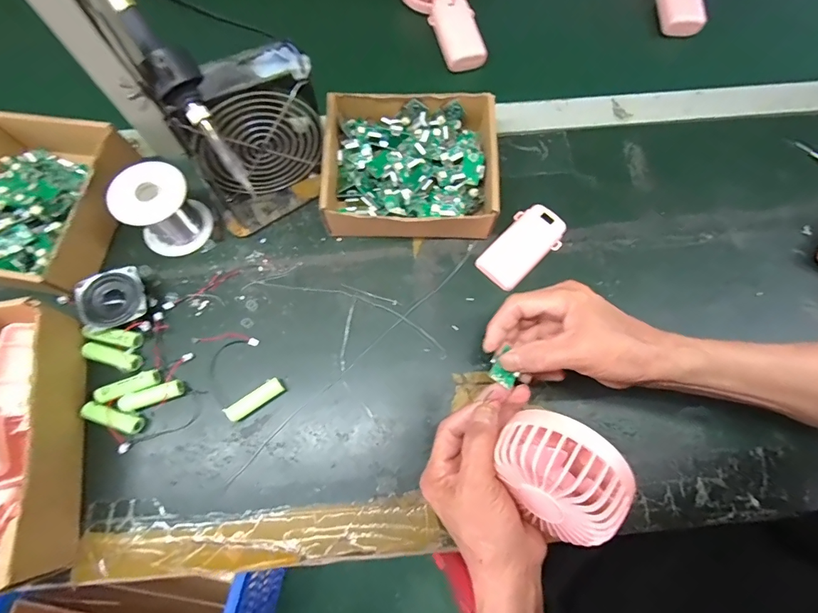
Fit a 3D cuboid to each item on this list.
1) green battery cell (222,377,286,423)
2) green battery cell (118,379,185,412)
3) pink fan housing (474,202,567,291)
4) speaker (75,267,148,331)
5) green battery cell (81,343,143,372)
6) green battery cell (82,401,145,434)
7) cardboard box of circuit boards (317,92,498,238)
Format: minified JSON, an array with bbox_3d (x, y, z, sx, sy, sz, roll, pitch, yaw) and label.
[{"bbox_3d":[-0.136,0.083,0.375,0.052,0.011,0.016,-35,75,-10],"label":"green battery cell"},{"bbox_3d":[-0.228,0.080,0.375,0.052,0.010,0.016,-21,73,-7],"label":"green battery cell"},{"bbox_3d":[0.114,-0.060,0.423,0.051,0.013,0.094,40,76,12],"label":"pink fan housing"},{"bbox_3d":[-0.275,-0.006,0.393,0.054,0.026,0.050,-21,87,-16],"label":"speaker"},{"bbox_3d":[-0.273,0.047,0.387,0.051,0.013,0.015,13,73,4],"label":"green battery cell"},{"bbox_3d":[-0.258,0.097,0.367,0.054,0.010,0.015,18,73,5],"label":"green battery cell"},{"bbox_3d":[0.001,-0.139,0.425,0.163,0.053,0.147,2,72,1],"label":"cardboard box of circuit boards"}]

